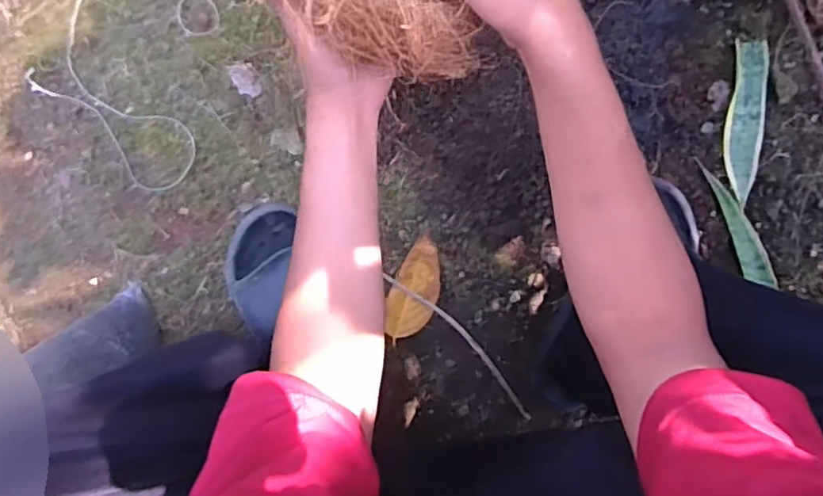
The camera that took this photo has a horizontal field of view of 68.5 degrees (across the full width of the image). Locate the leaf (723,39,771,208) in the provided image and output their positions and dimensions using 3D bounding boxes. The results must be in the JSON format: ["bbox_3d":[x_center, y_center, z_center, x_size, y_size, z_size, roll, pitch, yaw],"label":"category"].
[{"bbox_3d":[0.344,-0.129,0.622,0.033,0.012,0.159,2,97,2],"label":"leaf"}]

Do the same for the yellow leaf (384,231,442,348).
[{"bbox_3d":[0.005,0.048,0.674,0.050,0.005,0.117,20,97,0],"label":"yellow leaf"}]

